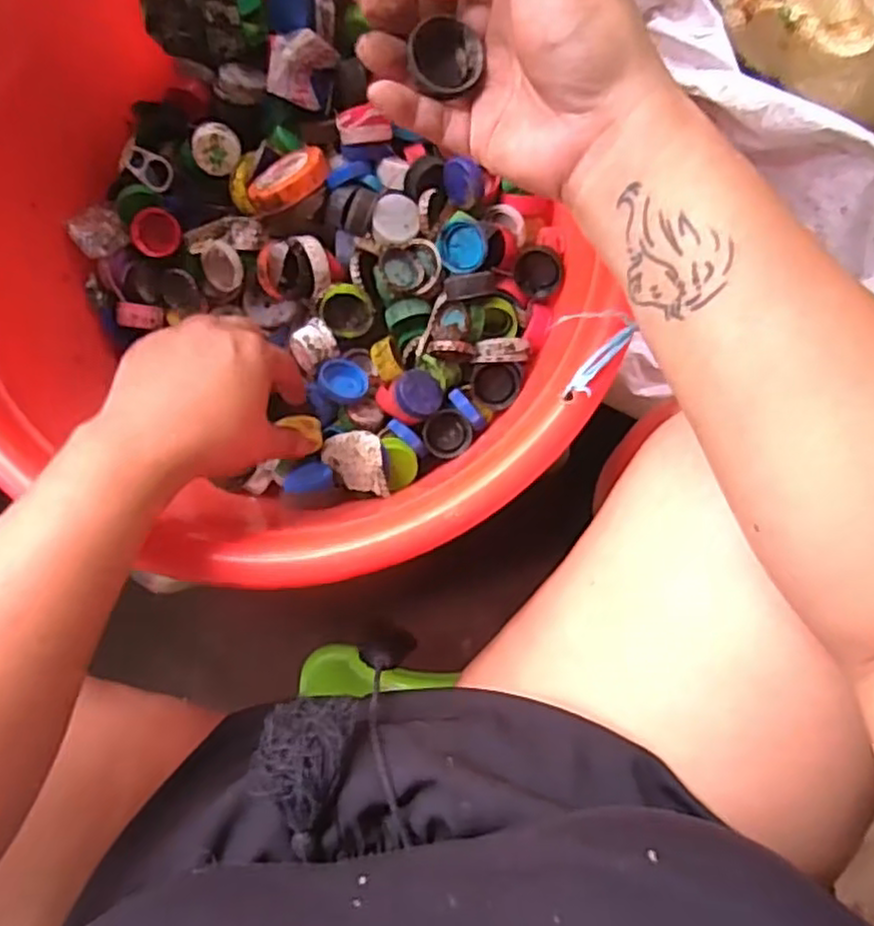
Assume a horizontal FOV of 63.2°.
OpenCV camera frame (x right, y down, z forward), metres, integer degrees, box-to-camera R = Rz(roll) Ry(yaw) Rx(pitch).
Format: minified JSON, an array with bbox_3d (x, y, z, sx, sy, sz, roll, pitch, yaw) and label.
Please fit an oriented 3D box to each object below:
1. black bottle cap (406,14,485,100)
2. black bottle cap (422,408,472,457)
[{"bbox_3d":[0.004,-0.167,0.295,0.027,0.014,0.025,-19,91,1],"label":"black bottle cap"},{"bbox_3d":[0.007,-0.018,0.455,0.030,0.012,0.030,0,92,1],"label":"black bottle cap"}]

